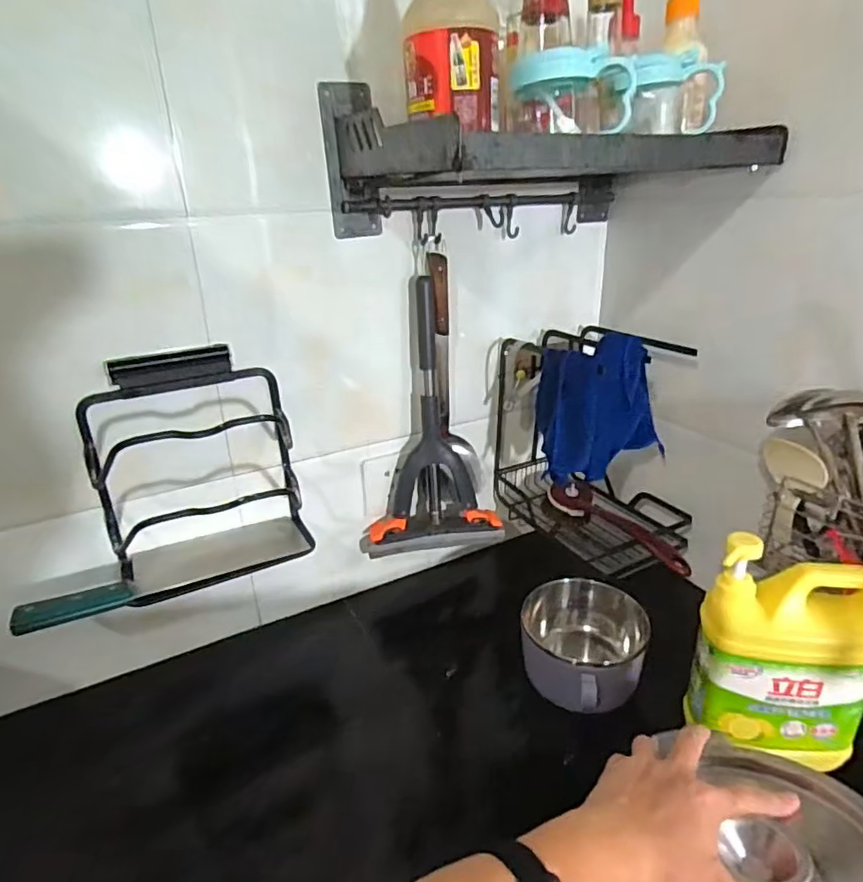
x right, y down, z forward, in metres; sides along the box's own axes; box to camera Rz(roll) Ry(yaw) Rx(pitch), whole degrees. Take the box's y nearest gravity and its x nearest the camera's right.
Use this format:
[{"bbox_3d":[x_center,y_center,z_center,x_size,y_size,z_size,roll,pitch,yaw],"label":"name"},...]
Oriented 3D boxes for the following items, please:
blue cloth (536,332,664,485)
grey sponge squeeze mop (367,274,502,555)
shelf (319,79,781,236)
[{"bbox_3d":[0.216,-0.043,0.722,0.154,0.161,0.074,-4,23,-6],"label":"blue cloth"},{"bbox_3d":[-0.005,-0.019,0.774,0.178,0.362,0.087,-9,24,-16],"label":"grey sponge squeeze mop"},{"bbox_3d":[0.124,-0.302,0.612,0.406,0.147,0.262,-13,25,-24],"label":"shelf"}]

